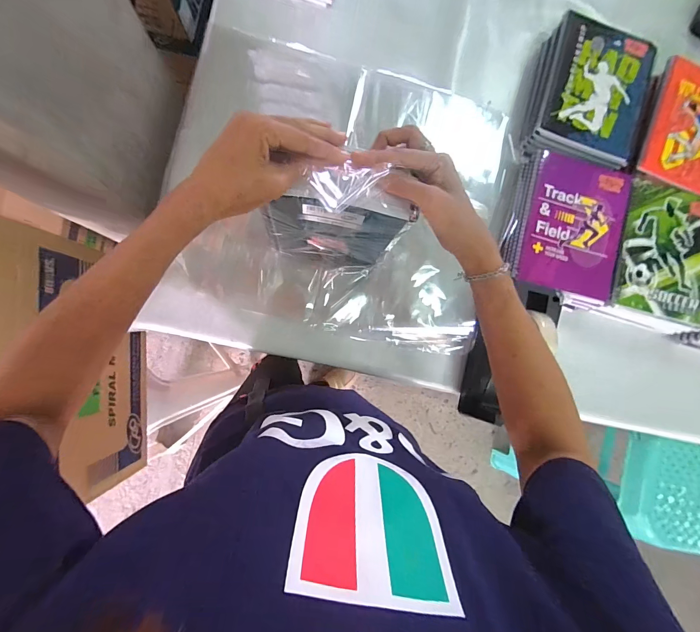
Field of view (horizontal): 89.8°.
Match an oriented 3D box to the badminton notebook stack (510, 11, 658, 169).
[{"bbox_3d":[0.380,-0.348,0.566,0.176,0.063,0.215,17,86,-6],"label":"badminton notebook stack"}]

